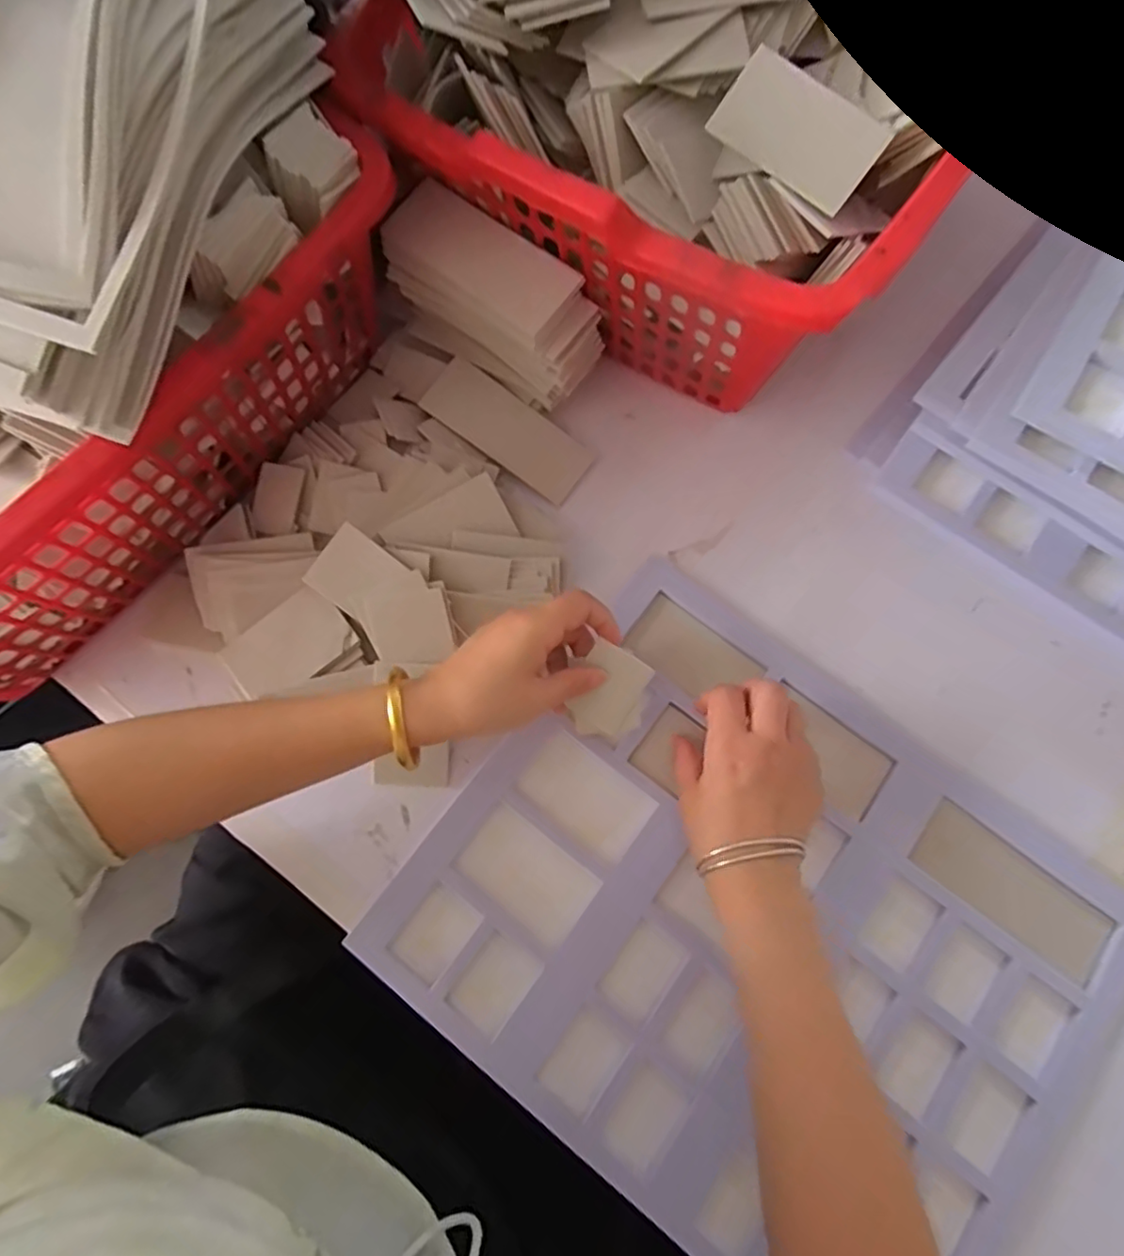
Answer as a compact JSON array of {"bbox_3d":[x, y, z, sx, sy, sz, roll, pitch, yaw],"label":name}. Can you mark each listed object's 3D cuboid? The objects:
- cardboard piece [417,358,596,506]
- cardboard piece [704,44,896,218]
[{"bbox_3d":[-0.044,-0.160,0.506,0.138,0.006,0.053,36,92,-5],"label":"cardboard piece"},{"bbox_3d":[0.145,-0.304,0.380,0.097,0.006,0.051,38,109,5],"label":"cardboard piece"}]

